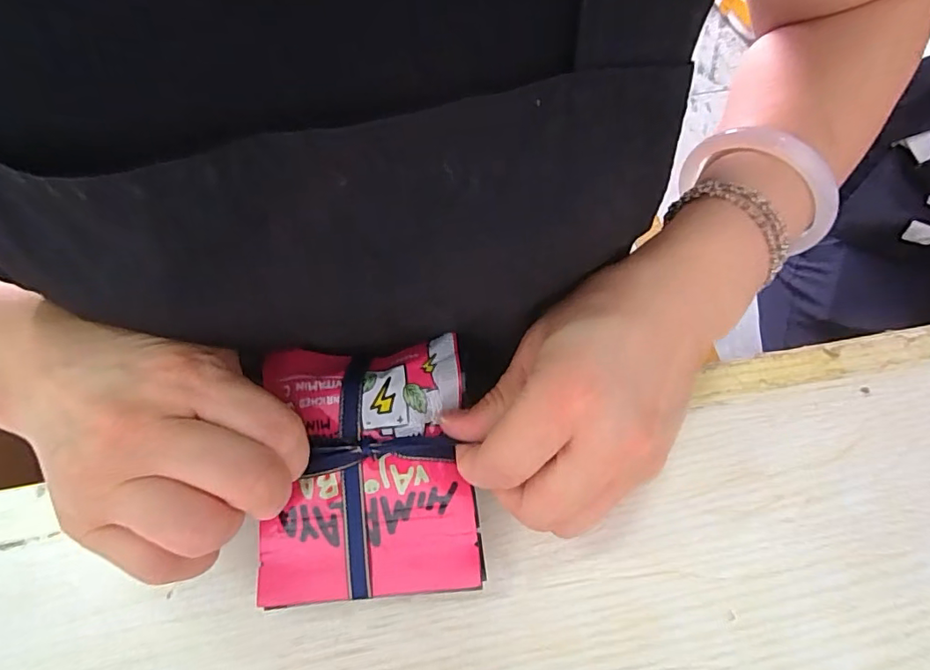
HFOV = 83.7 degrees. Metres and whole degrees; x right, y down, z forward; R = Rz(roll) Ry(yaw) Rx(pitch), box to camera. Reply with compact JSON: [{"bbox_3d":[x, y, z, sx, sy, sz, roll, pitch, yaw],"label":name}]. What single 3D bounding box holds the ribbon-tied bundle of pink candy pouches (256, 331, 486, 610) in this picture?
[{"bbox_3d":[-0.042,0.054,0.220,0.088,0.027,0.102,-4,63,-2],"label":"ribbon-tied bundle of pink candy pouches"}]

